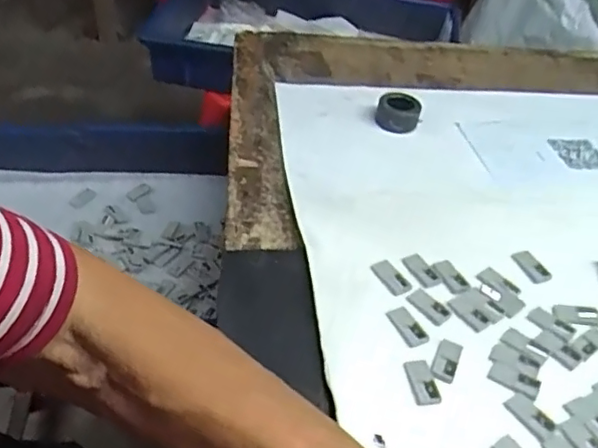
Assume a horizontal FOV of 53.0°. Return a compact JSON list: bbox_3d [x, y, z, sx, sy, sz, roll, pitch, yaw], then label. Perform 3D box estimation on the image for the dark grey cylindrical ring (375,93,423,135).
[{"bbox_3d":[0.089,-0.099,0.539,0.039,0.023,0.041,4,42,-3],"label":"dark grey cylindrical ring"}]

